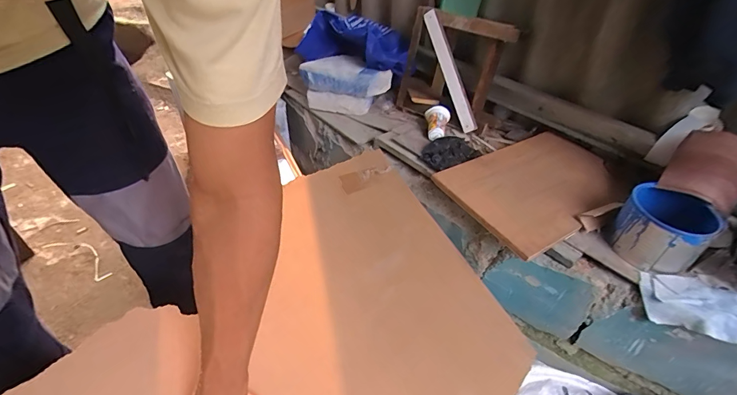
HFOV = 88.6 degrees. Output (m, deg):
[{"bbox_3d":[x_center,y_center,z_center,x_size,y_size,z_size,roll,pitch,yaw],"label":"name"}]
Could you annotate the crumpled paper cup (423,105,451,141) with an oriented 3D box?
[{"bbox_3d":[0.196,-0.217,1.097,0.073,0.052,0.117,10,40,9],"label":"crumpled paper cup"}]

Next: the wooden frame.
[{"bbox_3d":[0.245,-0.388,1.121,0.311,0.268,0.148,33,49,32],"label":"wooden frame"}]

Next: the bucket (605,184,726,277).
[{"bbox_3d":[0.586,0.067,0.766,0.140,0.115,0.162,-25,47,-29],"label":"bucket"}]

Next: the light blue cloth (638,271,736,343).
[{"bbox_3d":[0.634,0.209,0.713,0.223,0.043,0.112,14,41,14],"label":"light blue cloth"}]

